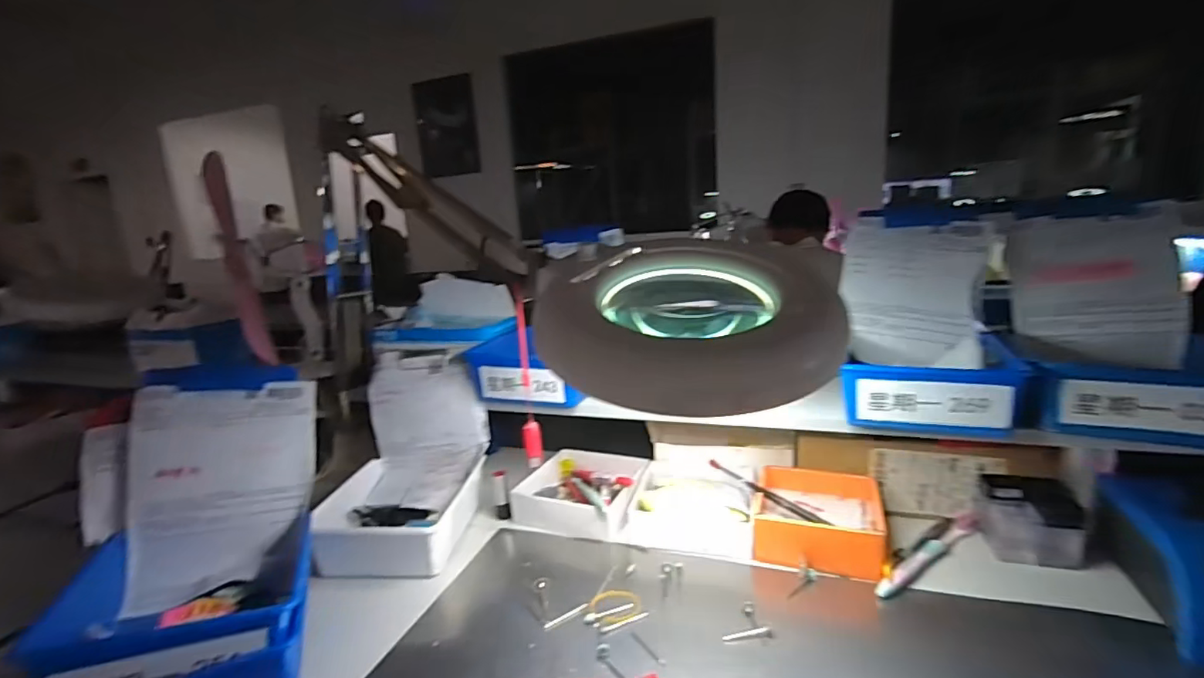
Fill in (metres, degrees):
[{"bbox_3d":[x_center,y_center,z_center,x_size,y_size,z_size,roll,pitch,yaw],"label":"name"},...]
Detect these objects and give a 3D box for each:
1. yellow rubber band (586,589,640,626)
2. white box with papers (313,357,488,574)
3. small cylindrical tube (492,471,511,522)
[{"bbox_3d":[0.012,0.244,0.488,0.047,0.005,0.042,2,16,12],"label":"yellow rubber band"},{"bbox_3d":[-0.236,0.134,0.641,0.169,0.175,0.201,-2,14,11],"label":"white box with papers"},{"bbox_3d":[-0.123,0.189,0.657,0.019,0.062,0.018,-6,13,-11],"label":"small cylindrical tube"}]

